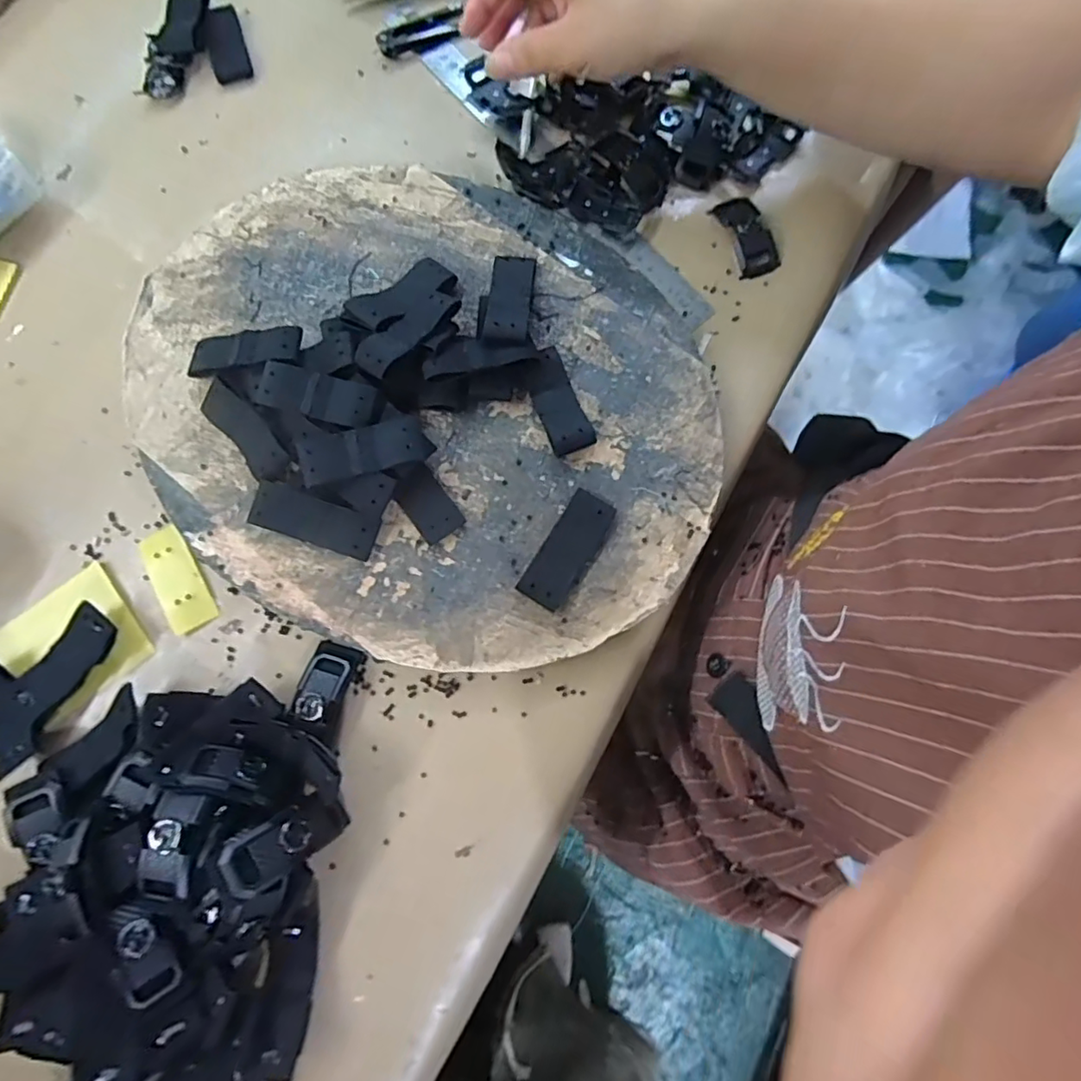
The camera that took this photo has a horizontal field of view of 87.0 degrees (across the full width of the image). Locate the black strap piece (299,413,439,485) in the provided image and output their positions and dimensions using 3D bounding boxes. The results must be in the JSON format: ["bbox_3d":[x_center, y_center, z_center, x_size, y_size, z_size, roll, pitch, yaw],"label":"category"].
[{"bbox_3d":[-0.094,-0.050,0.304,0.070,0.008,0.029,-13,85,3],"label":"black strap piece"}]

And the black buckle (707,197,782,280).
[{"bbox_3d":[0.132,-0.198,0.363,0.028,0.012,0.058,-19,80,-3],"label":"black buckle"}]

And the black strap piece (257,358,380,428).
[{"bbox_3d":[-0.123,-0.080,0.313,0.066,0.007,0.025,15,80,3],"label":"black strap piece"}]

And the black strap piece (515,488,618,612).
[{"bbox_3d":[0.016,0.005,0.312,0.027,0.011,0.066,31,81,5],"label":"black strap piece"}]

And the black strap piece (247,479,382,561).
[{"bbox_3d":[-0.124,-0.011,0.314,0.067,0.014,0.025,18,80,3],"label":"black strap piece"}]

